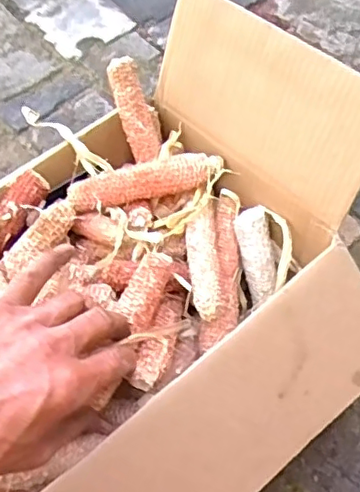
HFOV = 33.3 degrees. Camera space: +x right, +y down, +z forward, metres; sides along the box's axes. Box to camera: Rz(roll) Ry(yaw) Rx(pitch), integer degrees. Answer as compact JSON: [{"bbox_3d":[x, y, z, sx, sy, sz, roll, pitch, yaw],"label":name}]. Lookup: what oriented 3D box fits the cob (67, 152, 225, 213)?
[{"bbox_3d":[-0.029,-0.054,0.524,0.131,0.036,0.034,-9,59,-1],"label":"cob"}]

